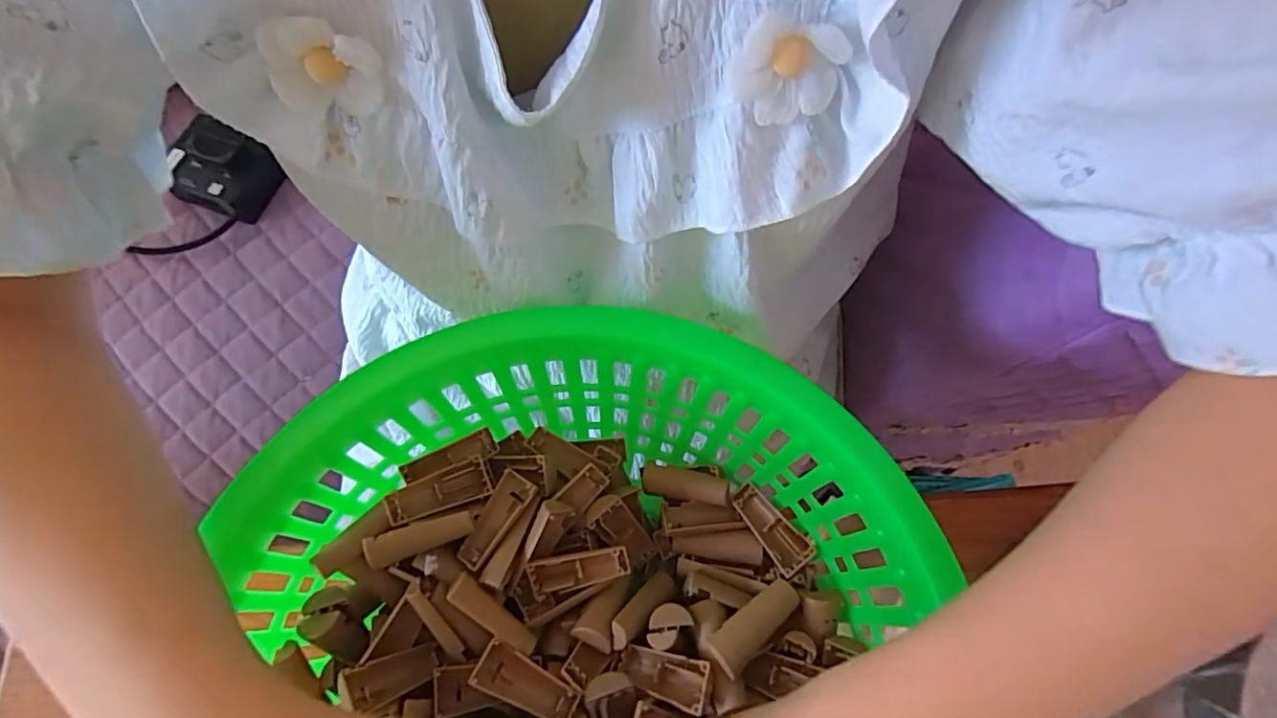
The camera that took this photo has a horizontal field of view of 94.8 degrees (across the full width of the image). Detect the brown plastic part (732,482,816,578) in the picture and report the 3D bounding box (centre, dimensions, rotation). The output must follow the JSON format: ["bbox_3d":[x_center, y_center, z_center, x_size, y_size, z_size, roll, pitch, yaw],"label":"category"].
[{"bbox_3d":[0.072,0.090,0.317,0.022,0.013,0.048,-50,60,17],"label":"brown plastic part"}]

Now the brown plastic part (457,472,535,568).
[{"bbox_3d":[-0.073,0.083,0.301,0.019,0.009,0.049,29,73,9],"label":"brown plastic part"}]

